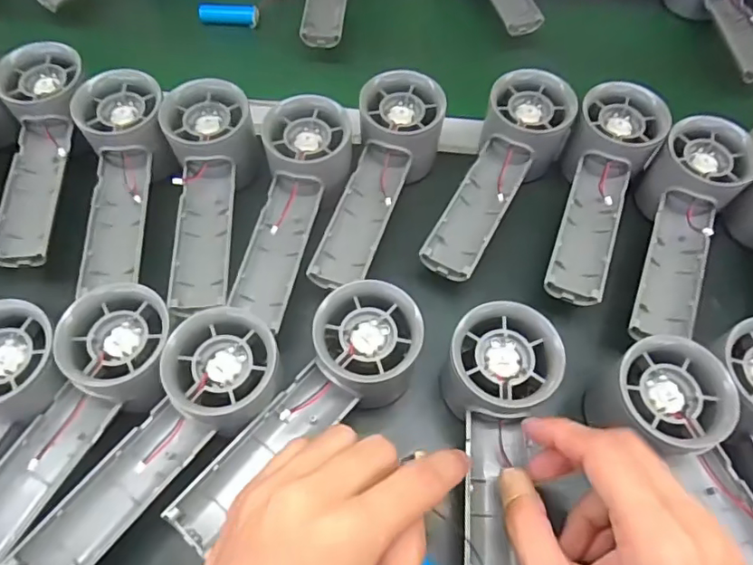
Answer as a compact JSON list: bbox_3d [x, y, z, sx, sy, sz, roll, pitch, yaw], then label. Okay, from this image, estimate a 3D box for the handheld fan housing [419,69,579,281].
[{"bbox_3d":[0.080,-0.068,0.359,0.056,0.043,0.153,28,78,13],"label":"handheld fan housing"}]

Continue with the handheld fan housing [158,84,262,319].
[{"bbox_3d":[-0.108,-0.054,0.344,0.055,0.032,0.150,-1,74,-2],"label":"handheld fan housing"}]

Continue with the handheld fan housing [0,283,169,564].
[{"bbox_3d":[-0.158,0.075,0.271,0.055,0.027,0.155,27,77,12],"label":"handheld fan housing"}]

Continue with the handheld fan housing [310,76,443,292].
[{"bbox_3d":[0.000,-0.063,0.359,0.052,0.045,0.152,20,77,9],"label":"handheld fan housing"}]

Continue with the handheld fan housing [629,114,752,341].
[{"bbox_3d":[0.195,-0.030,0.342,0.058,0.040,0.155,18,75,8],"label":"handheld fan housing"}]

